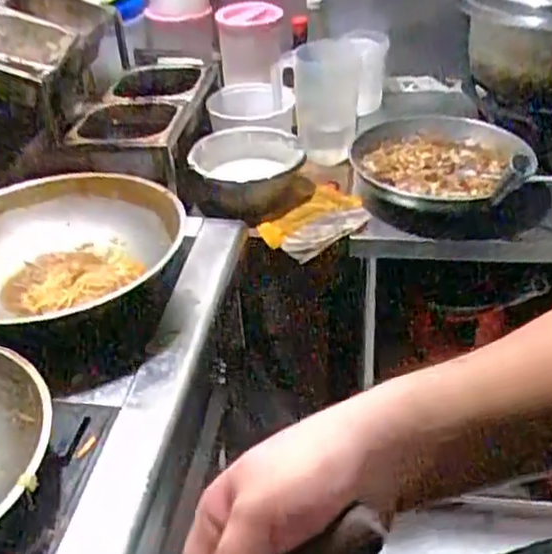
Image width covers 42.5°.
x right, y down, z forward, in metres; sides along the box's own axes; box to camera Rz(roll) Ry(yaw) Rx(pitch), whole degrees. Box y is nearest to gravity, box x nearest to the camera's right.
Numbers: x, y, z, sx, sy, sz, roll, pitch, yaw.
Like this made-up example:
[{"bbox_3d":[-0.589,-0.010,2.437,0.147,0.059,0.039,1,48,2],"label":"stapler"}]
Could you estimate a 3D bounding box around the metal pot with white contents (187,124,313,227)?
[{"bbox_3d":[-0.045,-0.174,1.227,0.193,0.119,0.193,-2,36,1],"label":"metal pot with white contents"}]

